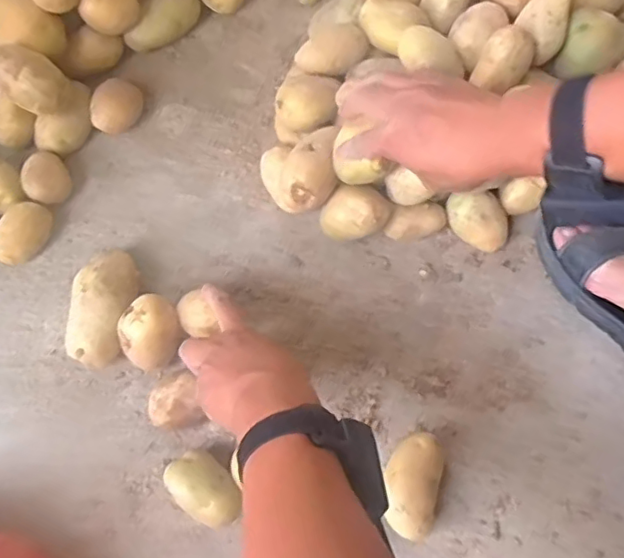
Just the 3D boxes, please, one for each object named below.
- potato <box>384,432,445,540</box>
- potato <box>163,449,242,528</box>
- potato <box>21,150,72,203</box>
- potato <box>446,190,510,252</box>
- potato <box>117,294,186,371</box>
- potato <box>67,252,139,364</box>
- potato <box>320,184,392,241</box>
[{"bbox_3d":[0.088,0.180,0.522,0.047,0.048,0.085,14,73,7],"label":"potato"},{"bbox_3d":[-0.093,0.187,0.526,0.070,0.051,0.044,37,77,13],"label":"potato"},{"bbox_3d":[-0.279,-0.103,0.628,0.046,0.050,0.047,-38,75,-9],"label":"potato"},{"bbox_3d":[0.166,-0.058,0.594,0.066,0.055,0.042,29,75,11],"label":"potato"},{"bbox_3d":[-0.151,0.054,0.559,0.057,0.069,0.055,-1,72,2],"label":"potato"},{"bbox_3d":[-0.203,0.028,0.576,0.055,0.057,0.110,16,73,7],"label":"potato"},{"bbox_3d":[0.042,-0.065,0.569,0.066,0.039,0.043,1,72,2],"label":"potato"}]

